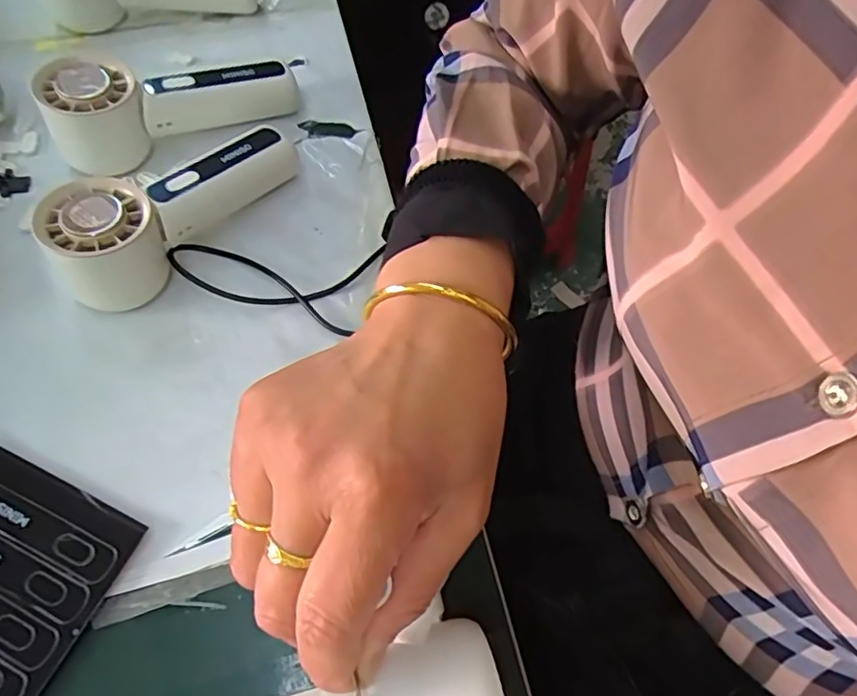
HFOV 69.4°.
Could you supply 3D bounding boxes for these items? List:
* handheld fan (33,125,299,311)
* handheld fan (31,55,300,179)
[{"bbox_3d":[-0.148,-0.088,0.363,0.050,0.054,0.150,34,64,15],"label":"handheld fan"},{"bbox_3d":[-0.161,-0.157,0.402,0.151,0.053,0.050,-17,63,-13],"label":"handheld fan"}]

